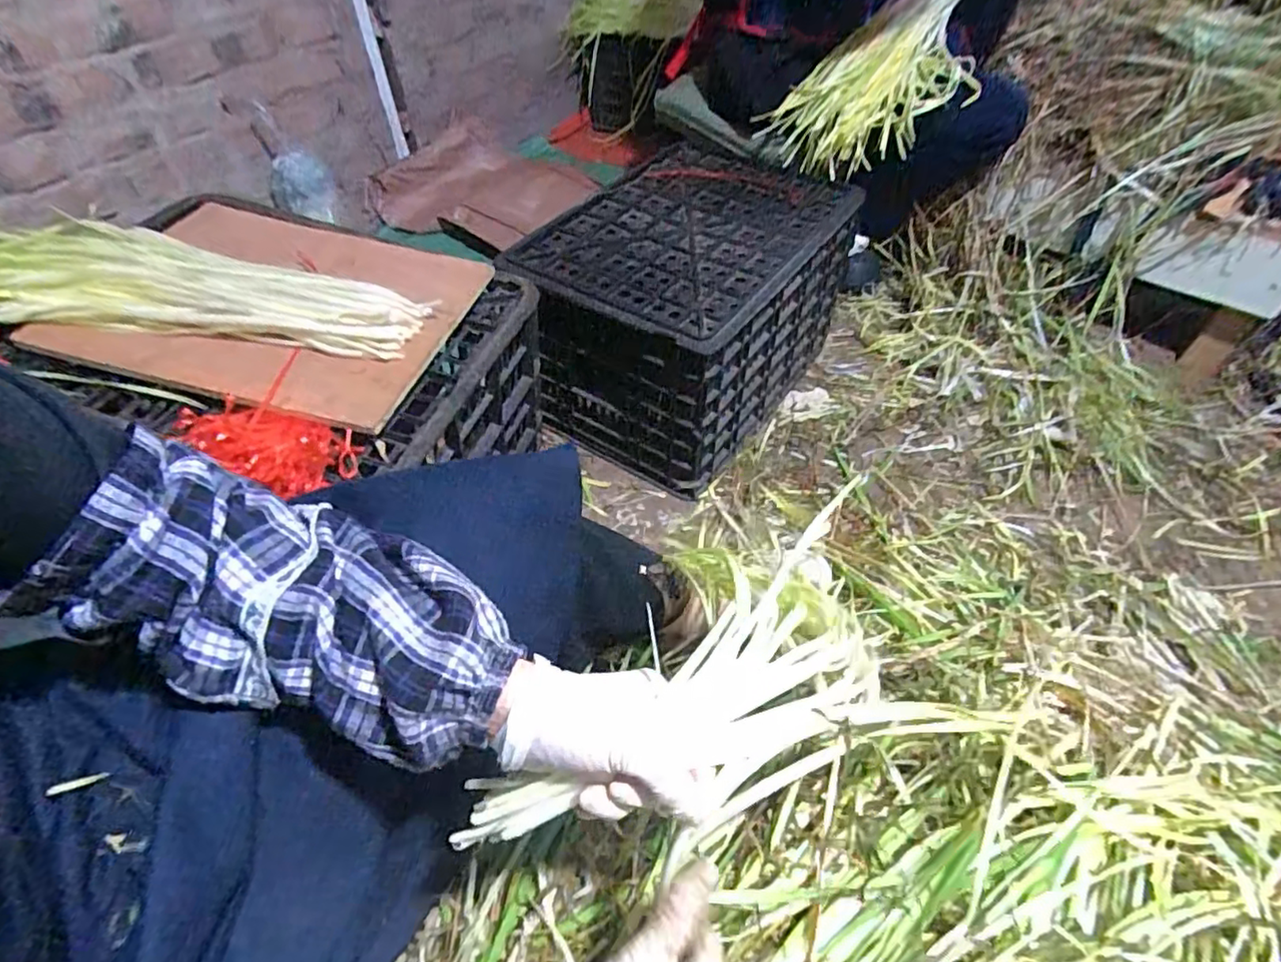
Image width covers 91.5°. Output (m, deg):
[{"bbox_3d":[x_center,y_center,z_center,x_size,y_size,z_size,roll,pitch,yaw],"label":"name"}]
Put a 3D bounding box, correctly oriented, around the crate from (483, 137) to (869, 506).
[{"bbox_3d":[0.081,-0.286,0.975,0.352,0.263,0.520,26,55,20],"label":"crate"}]

